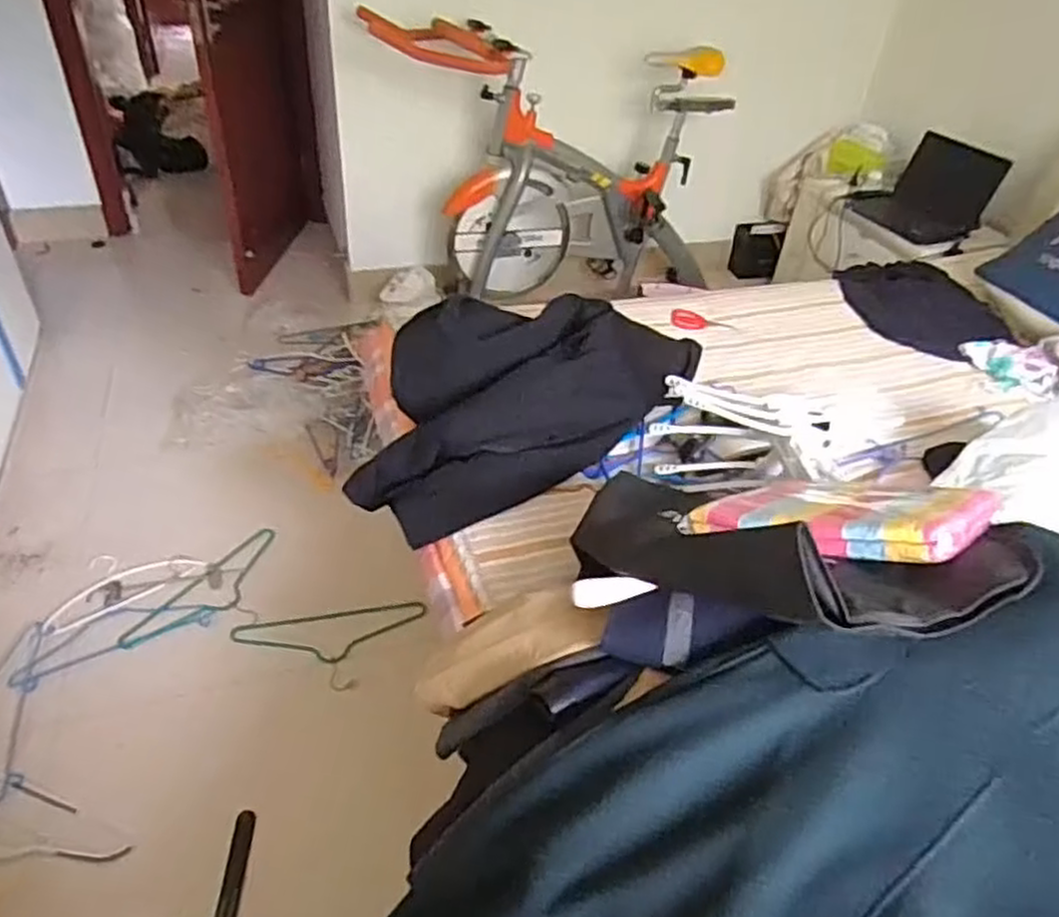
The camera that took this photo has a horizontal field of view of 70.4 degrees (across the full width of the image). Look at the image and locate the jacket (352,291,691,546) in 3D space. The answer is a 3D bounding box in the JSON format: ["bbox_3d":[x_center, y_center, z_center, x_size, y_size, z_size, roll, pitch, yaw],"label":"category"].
[{"bbox_3d":[0.017,-0.143,1.438,0.737,0.272,0.306,-20,46,-28],"label":"jacket"}]

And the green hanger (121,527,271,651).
[{"bbox_3d":[-0.708,0.325,1.741,0.208,0.021,0.419,24,43,21],"label":"green hanger"}]

